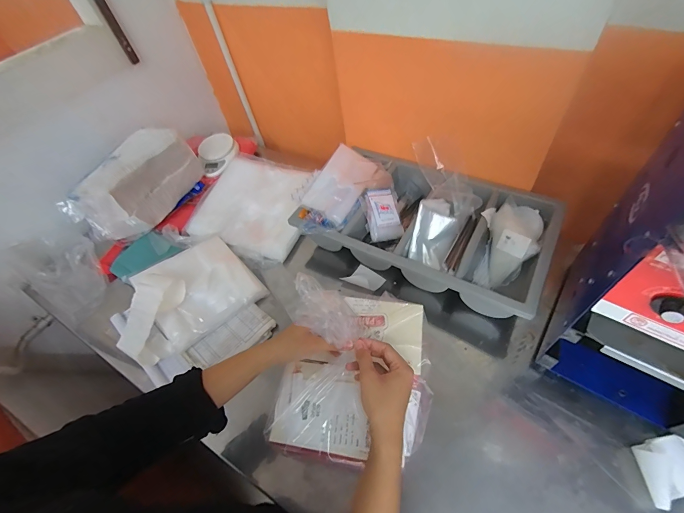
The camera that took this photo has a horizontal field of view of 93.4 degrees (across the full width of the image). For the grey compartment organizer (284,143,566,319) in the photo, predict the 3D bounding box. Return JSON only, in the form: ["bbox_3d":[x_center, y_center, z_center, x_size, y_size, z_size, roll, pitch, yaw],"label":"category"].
[{"bbox_3d":[0.163,-0.072,0.700,0.497,0.113,0.285,21,59,22],"label":"grey compartment organizer"}]

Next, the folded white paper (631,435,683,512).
[{"bbox_3d":[0.461,0.290,0.445,0.122,0.036,0.067,-16,53,-3],"label":"folded white paper"}]

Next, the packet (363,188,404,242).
[{"bbox_3d":[0.089,-0.095,0.710,0.073,0.018,0.118,-10,80,-13],"label":"packet"}]

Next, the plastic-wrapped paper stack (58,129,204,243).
[{"bbox_3d":[-0.526,-0.181,0.819,0.160,0.137,0.295,13,57,18],"label":"plastic-wrapped paper stack"}]

